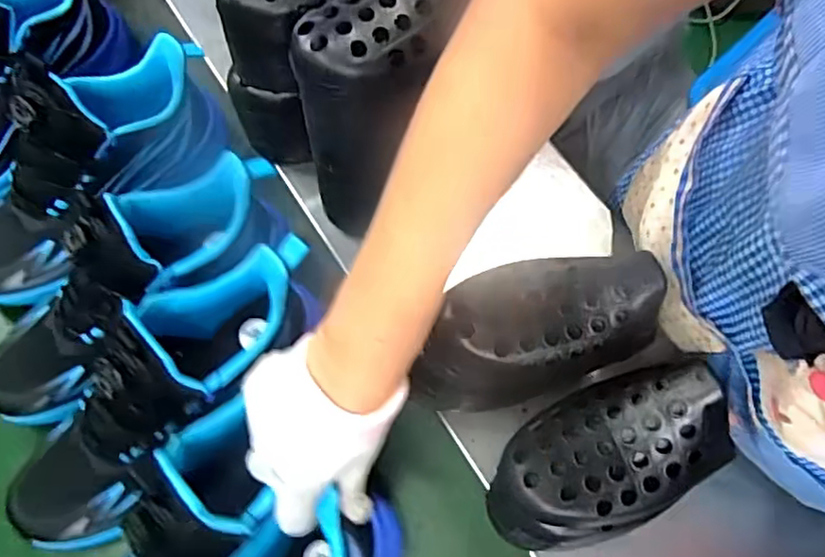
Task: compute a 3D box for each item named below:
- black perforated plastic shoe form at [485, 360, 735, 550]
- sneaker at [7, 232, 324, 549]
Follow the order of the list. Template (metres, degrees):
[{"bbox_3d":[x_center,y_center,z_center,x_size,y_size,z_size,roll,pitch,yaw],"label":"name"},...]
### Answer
[{"bbox_3d":[0.121,0.110,0.385,0.152,0.064,0.081,-27,70,-12],"label":"black perforated plastic shoe form"},{"bbox_3d":[-0.176,0.075,0.439,0.264,0.150,0.091,-41,73,-16],"label":"sneaker"}]

